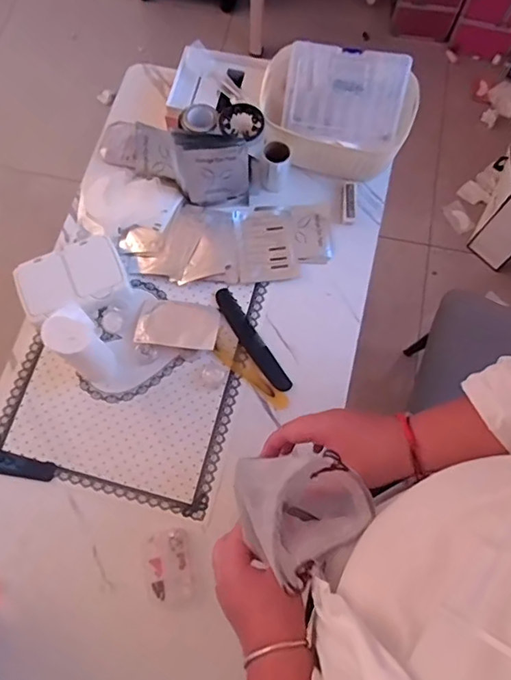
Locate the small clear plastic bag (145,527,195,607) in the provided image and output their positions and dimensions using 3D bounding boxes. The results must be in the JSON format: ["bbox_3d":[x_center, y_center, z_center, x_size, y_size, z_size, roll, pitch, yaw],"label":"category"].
[{"bbox_3d":[-0.102,0.266,0.599,0.054,0.008,0.082,-10,73,-4],"label":"small clear plastic bag"}]

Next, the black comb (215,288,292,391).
[{"bbox_3d":[-0.006,0.000,0.690,0.027,0.004,0.164,-32,76,-10],"label":"black comb"}]

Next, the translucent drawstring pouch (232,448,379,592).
[{"bbox_3d":[0.037,0.145,0.467,0.099,0.108,0.106,-39,77,-12],"label":"translucent drawstring pouch"}]

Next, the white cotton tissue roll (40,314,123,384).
[{"bbox_3d":[-0.206,0.012,0.616,0.059,0.131,0.050,40,76,10],"label":"white cotton tissue roll"}]

